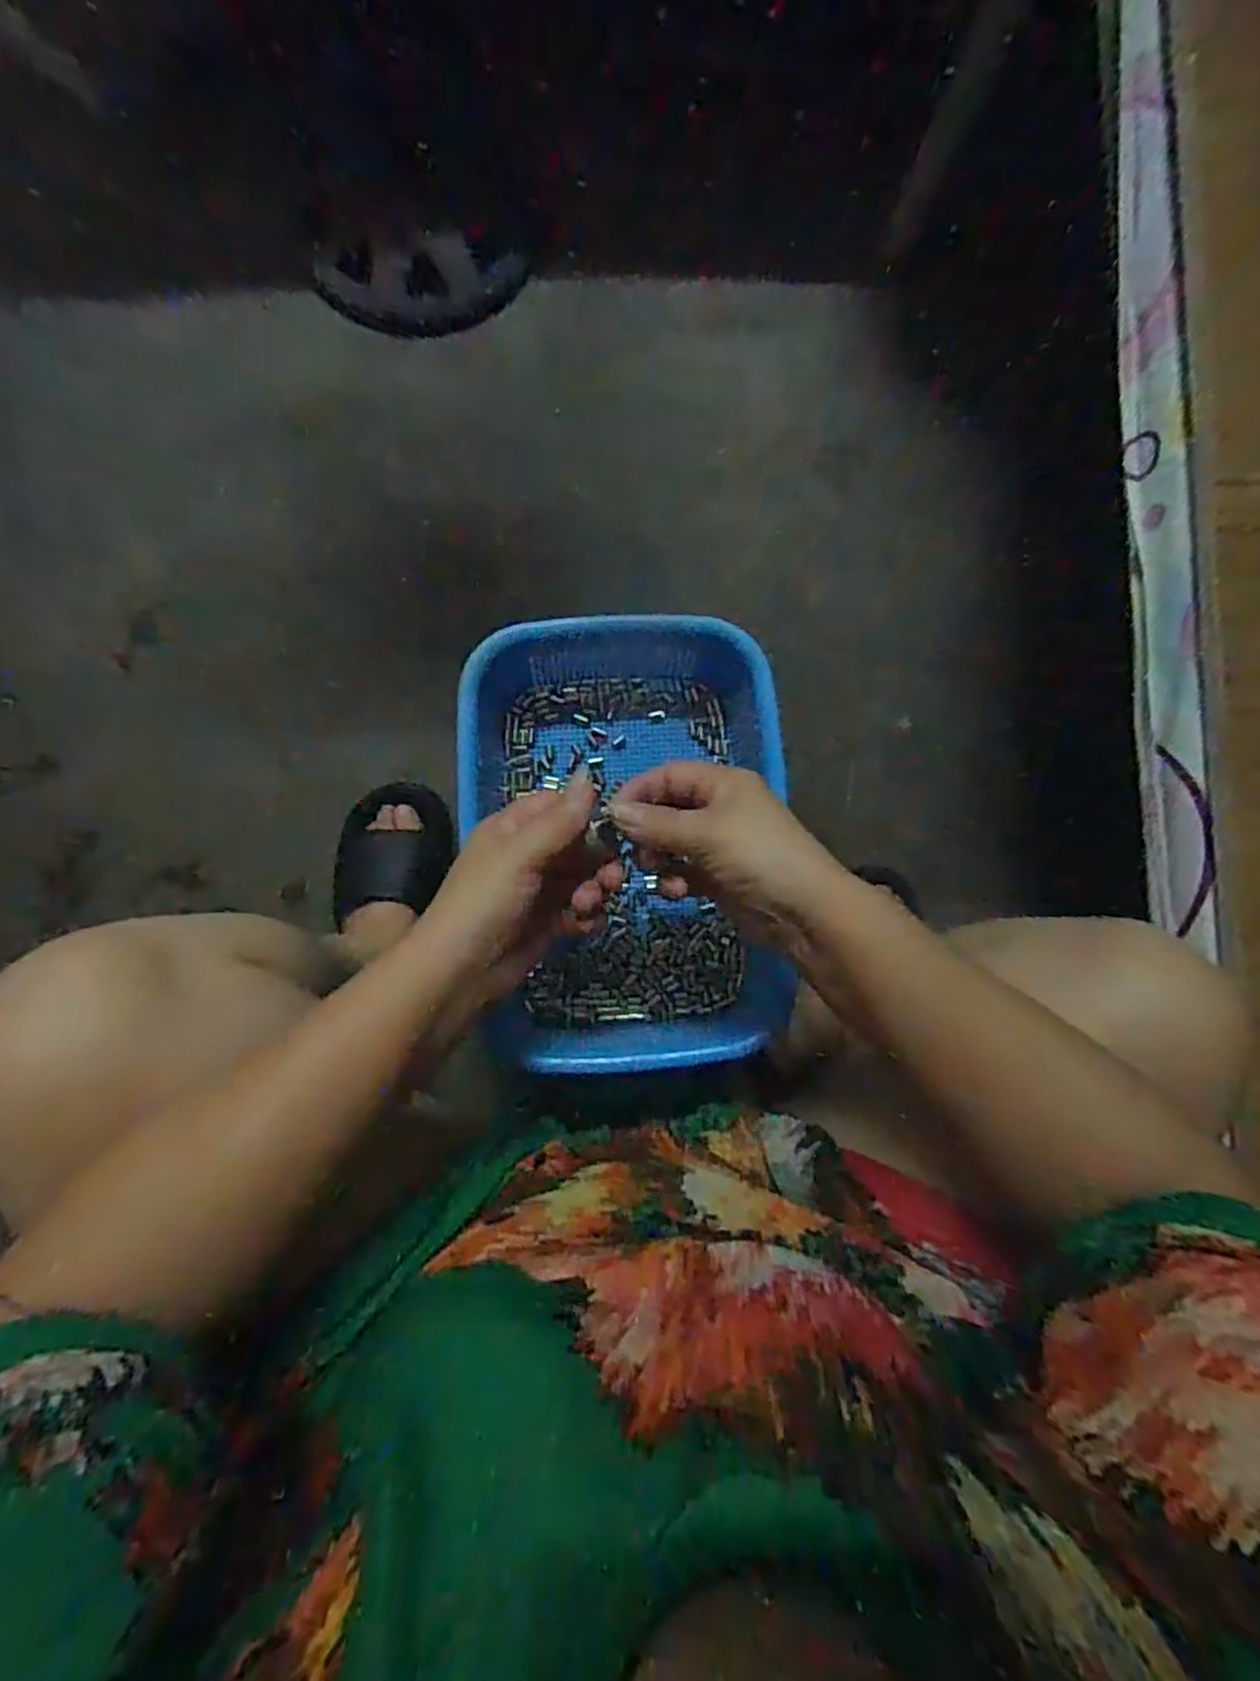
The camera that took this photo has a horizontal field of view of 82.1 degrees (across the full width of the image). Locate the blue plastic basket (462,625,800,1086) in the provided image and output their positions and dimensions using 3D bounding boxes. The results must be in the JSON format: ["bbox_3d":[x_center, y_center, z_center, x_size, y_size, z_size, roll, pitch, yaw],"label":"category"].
[{"bbox_3d":[0.000,0.000,0.493,0.208,0.072,0.298,-8,87,-3],"label":"blue plastic basket"}]

